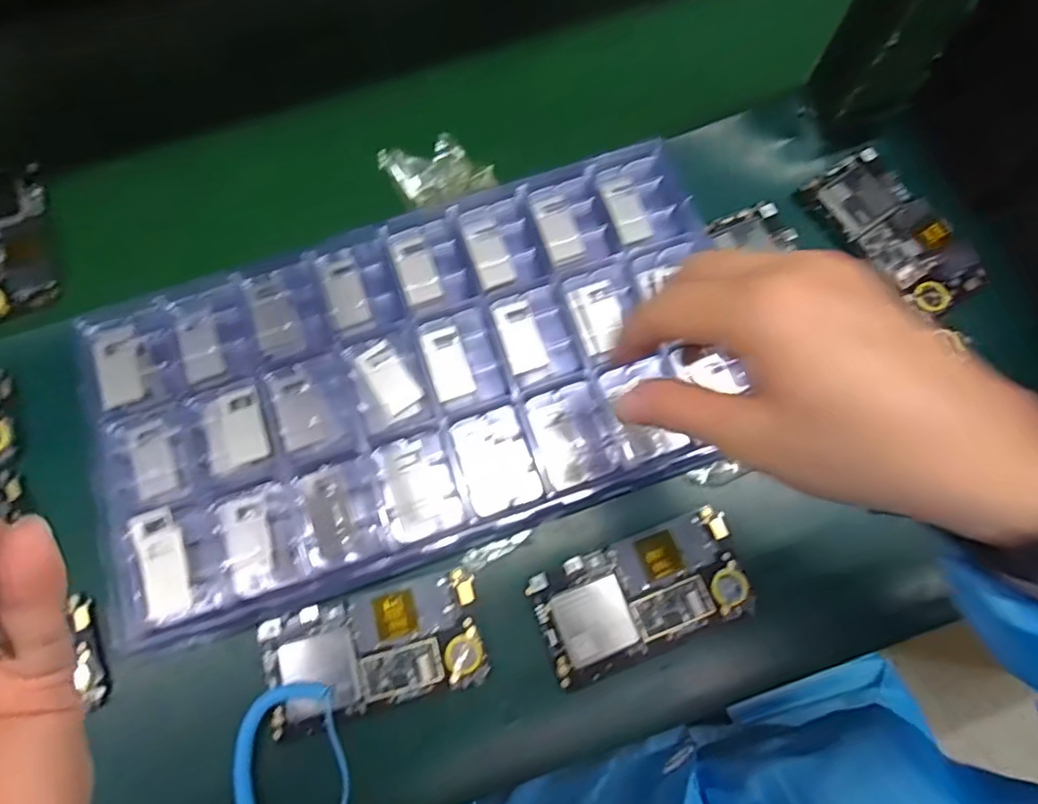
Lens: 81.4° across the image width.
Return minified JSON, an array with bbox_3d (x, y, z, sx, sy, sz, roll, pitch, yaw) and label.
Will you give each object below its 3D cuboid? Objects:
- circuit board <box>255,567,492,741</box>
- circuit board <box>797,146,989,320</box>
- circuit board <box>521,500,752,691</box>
[{"bbox_3d":[-0.084,0.143,0.347,0.123,0.013,0.064,-15,73,-4],"label":"circuit board"},{"bbox_3d":[0.259,-0.120,0.413,0.063,0.008,0.123,-34,75,-9],"label":"circuit board"},{"bbox_3d":[0.072,0.113,0.356,0.123,0.004,0.064,-21,74,-5],"label":"circuit board"}]

